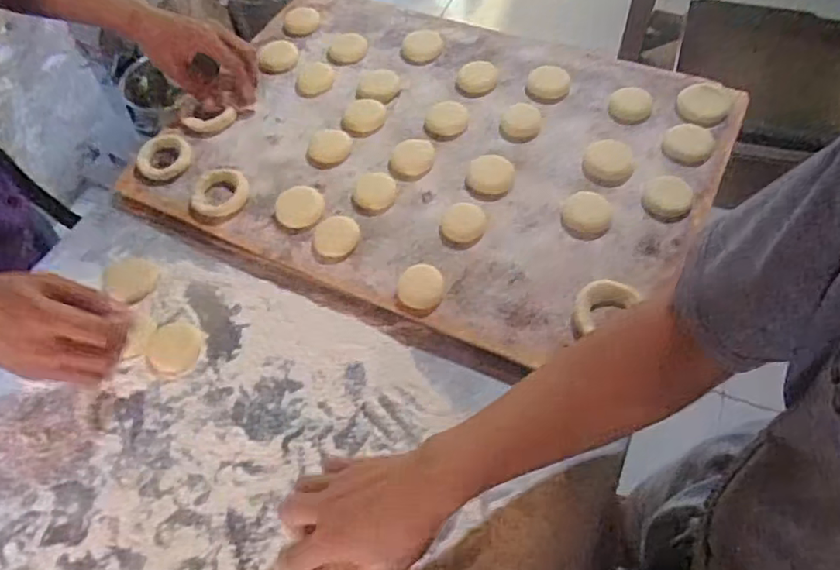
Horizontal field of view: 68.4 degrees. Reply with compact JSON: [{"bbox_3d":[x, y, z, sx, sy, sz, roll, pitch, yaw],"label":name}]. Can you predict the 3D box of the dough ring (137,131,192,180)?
[{"bbox_3d":[-0.297,-0.150,0.718,0.060,0.024,0.060,-3,58,5],"label":"dough ring"}]

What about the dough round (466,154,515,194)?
[{"bbox_3d":[0.078,-0.121,0.676,0.049,0.007,0.055,4,58,9],"label":"dough round"}]

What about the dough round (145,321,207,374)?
[{"bbox_3d":[-0.245,0.061,0.615,0.053,0.007,0.054,-3,58,5],"label":"dough round"}]

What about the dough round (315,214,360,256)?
[{"bbox_3d":[-0.087,-0.051,0.648,0.045,0.015,0.049,-3,58,5],"label":"dough round"}]

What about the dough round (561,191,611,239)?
[{"bbox_3d":[0.173,-0.072,0.641,0.049,0.010,0.059,15,61,16],"label":"dough round"}]

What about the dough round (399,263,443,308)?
[{"bbox_3d":[0.001,-0.002,0.605,0.041,0.012,0.042,-3,58,5],"label":"dough round"}]

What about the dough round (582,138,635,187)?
[{"bbox_3d":[0.207,-0.135,0.679,0.053,0.013,0.064,21,62,18],"label":"dough round"}]

